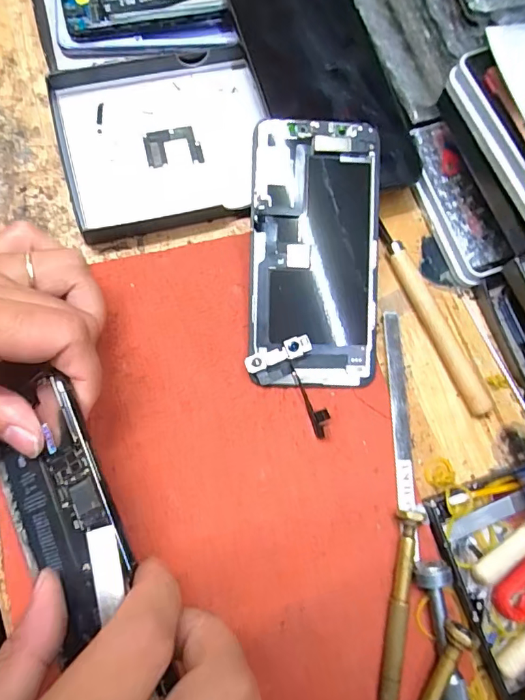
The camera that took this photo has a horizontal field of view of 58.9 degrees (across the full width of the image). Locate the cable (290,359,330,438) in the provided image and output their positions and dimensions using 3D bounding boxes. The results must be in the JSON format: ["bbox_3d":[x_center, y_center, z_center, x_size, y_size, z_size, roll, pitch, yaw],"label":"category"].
[{"bbox_3d":[0.026,0.025,0.241,0.009,0.010,0.042,-19,79,-8],"label":"cable"}]

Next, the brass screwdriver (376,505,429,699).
[{"bbox_3d":[0.063,0.129,0.220,0.012,0.011,0.107,12,77,-1],"label":"brass screwdriver"}]

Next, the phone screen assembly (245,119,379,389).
[{"bbox_3d":[0.028,-0.050,0.246,0.066,0.008,0.137,2,91,-5],"label":"phone screen assembly"}]

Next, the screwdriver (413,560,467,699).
[{"bbox_3d":[0.089,0.163,0.212,0.015,0.016,0.127,-9,78,-6],"label":"screwdriver"}]

